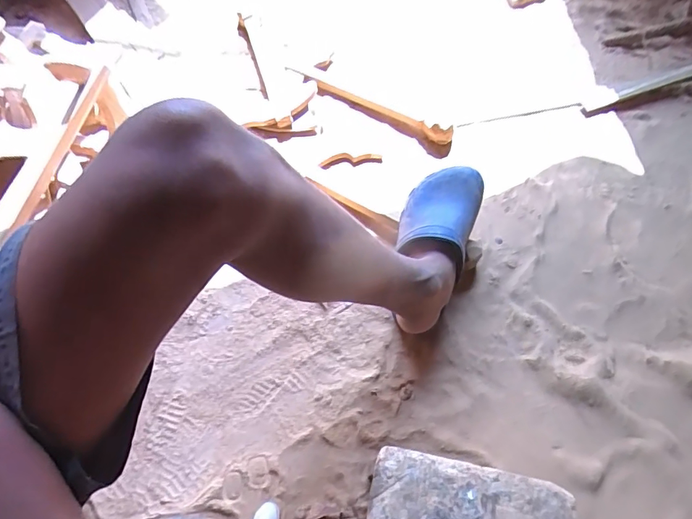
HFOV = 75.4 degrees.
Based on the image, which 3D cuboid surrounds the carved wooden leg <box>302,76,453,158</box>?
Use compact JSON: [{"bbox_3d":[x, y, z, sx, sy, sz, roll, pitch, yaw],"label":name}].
[{"bbox_3d":[0.064,-0.293,0.891,0.321,0.039,0.048,30,66,14],"label":"carved wooden leg"}]

